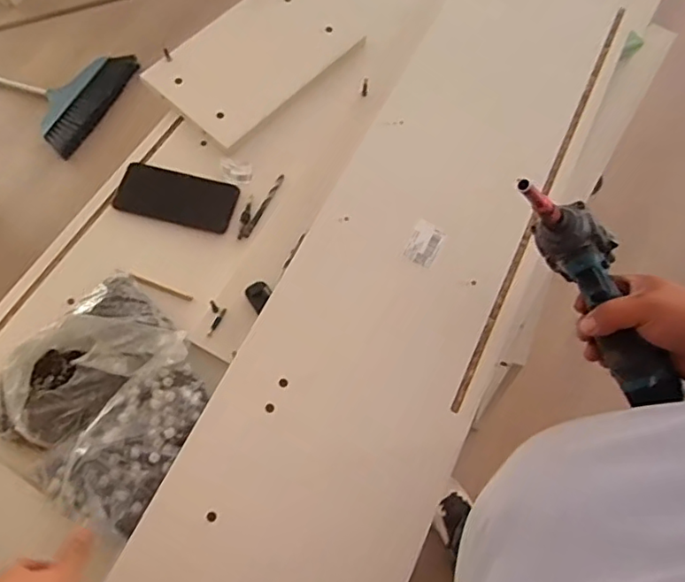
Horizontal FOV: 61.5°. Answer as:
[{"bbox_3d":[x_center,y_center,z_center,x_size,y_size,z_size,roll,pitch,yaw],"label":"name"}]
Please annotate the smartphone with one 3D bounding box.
[{"bbox_3d":[-0.226,-0.126,0.785,0.161,0.015,0.074,15,70,4],"label":"smartphone"}]

